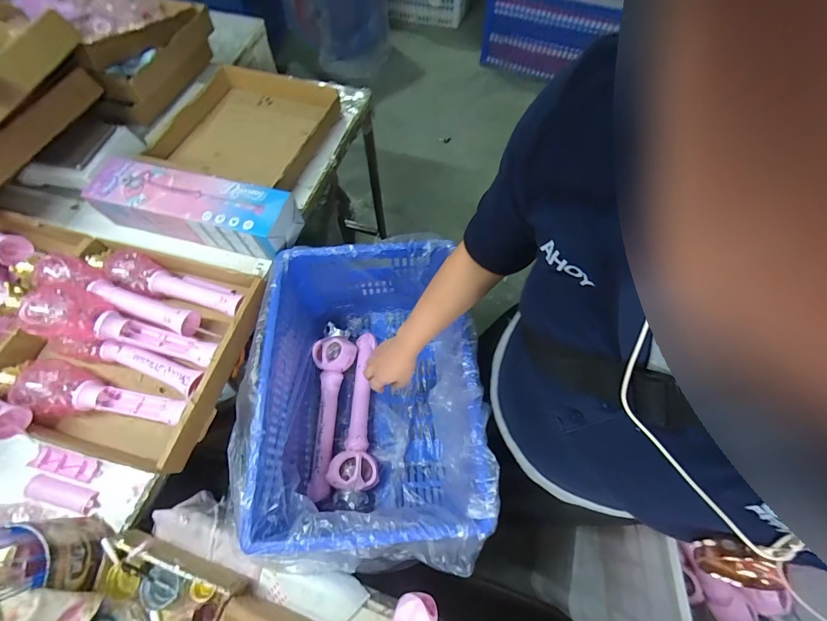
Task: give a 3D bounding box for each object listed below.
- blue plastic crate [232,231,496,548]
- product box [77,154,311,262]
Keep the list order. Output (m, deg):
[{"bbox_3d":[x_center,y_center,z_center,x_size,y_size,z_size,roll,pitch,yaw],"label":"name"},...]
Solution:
[{"bbox_3d":[-0.078,0.153,0.708,0.358,0.311,0.496,-3,63,-2],"label":"blue plastic crate"},{"bbox_3d":[-0.445,-0.212,0.752,0.405,0.116,0.121,14,63,7],"label":"product box"}]

